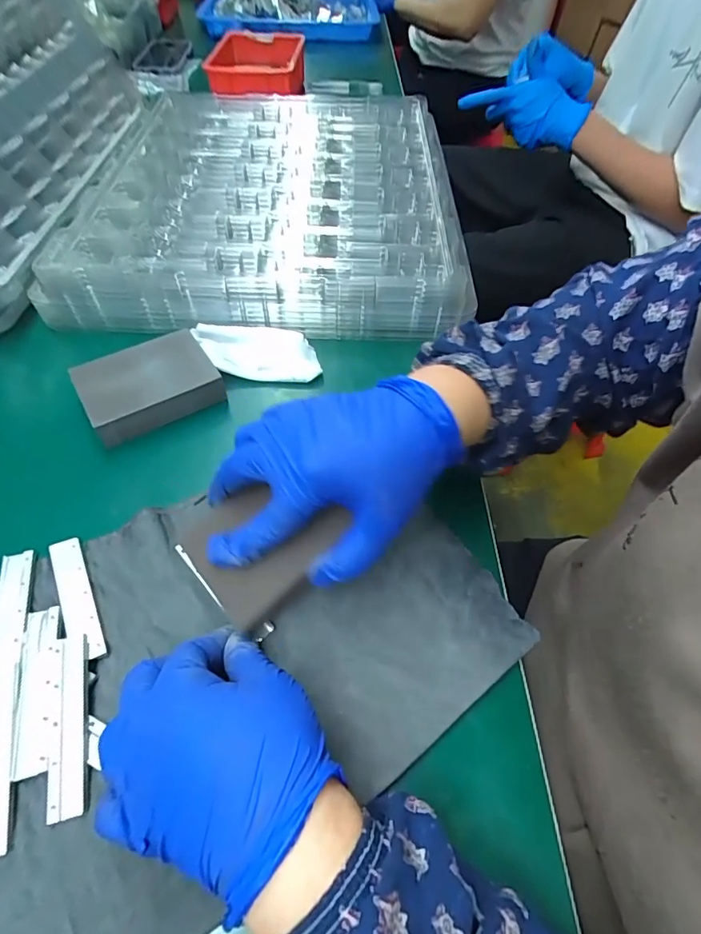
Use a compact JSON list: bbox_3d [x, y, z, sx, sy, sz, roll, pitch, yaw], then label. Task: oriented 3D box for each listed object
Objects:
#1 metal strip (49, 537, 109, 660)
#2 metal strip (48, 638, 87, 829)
[{"bbox_3d":[-0.162,0.075,0.273,0.017,0.005,0.081,-11,49,-35],"label":"metal strip"},{"bbox_3d":[-0.141,0.128,0.234,0.015,0.007,0.082,-11,55,-10],"label":"metal strip"}]

